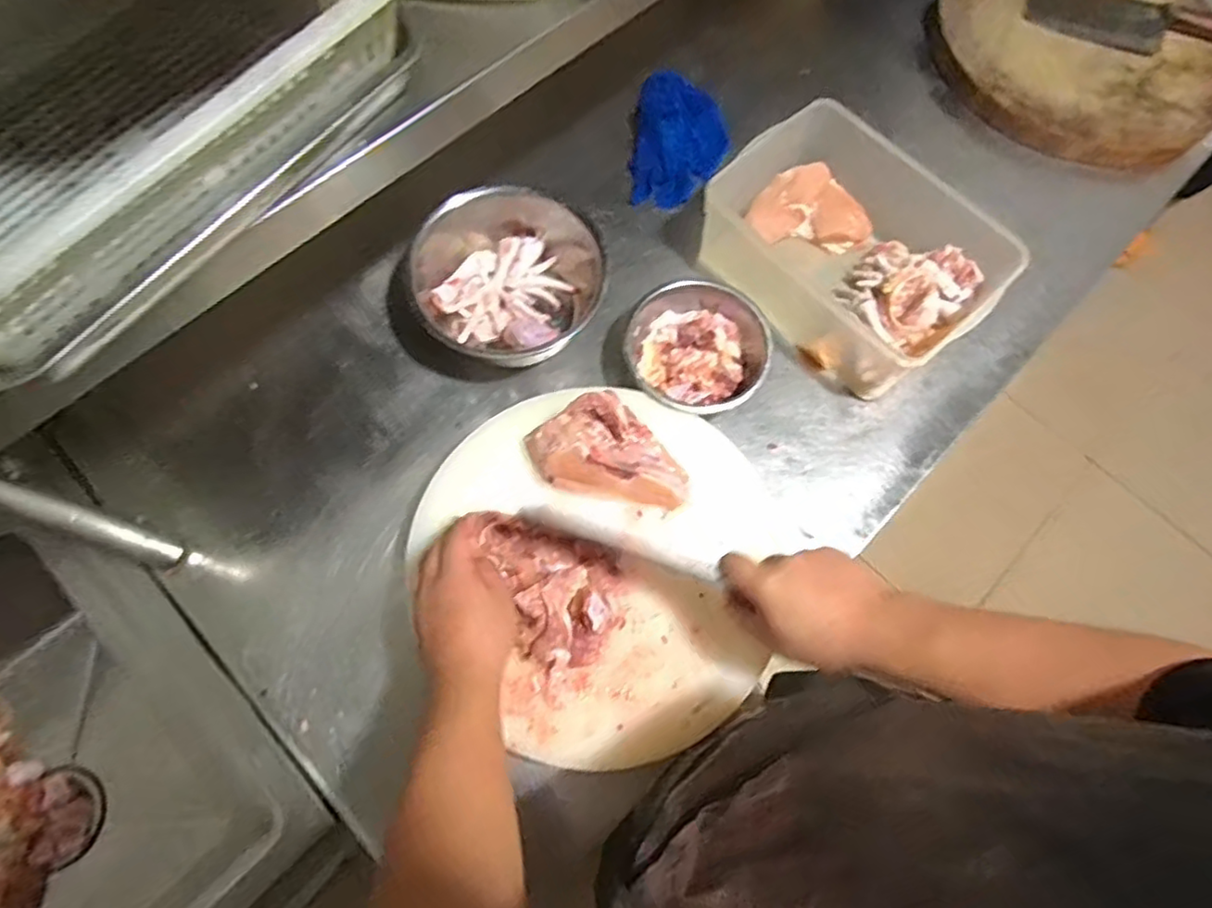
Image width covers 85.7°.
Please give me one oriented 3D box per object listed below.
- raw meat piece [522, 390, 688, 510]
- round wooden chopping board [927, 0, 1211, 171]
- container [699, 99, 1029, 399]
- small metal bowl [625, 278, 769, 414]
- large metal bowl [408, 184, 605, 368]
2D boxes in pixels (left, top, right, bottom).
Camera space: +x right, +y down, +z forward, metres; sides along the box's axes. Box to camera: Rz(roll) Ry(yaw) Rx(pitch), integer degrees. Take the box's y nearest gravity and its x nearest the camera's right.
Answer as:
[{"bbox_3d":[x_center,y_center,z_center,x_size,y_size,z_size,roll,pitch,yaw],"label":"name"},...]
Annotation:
[{"bbox_3d":[0.003,-0.005,0.641,0.163,0.056,0.087,10,70,2],"label":"raw meat piece"},{"bbox_3d":[0.699,-0.590,0.933,0.419,0.039,0.390,0,70,-1],"label":"round wooden chopping board"},{"bbox_3d":[0.278,-0.241,0.767,0.208,0.113,0.303,-40,76,-14],"label":"container"},{"bbox_3d":[0.104,-0.118,0.747,0.156,0.049,0.159,0,70,-1],"label":"small metal bowl"},{"bbox_3d":[-0.121,-0.215,0.761,0.212,0.088,0.226,-28,73,-11],"label":"large metal bowl"}]

